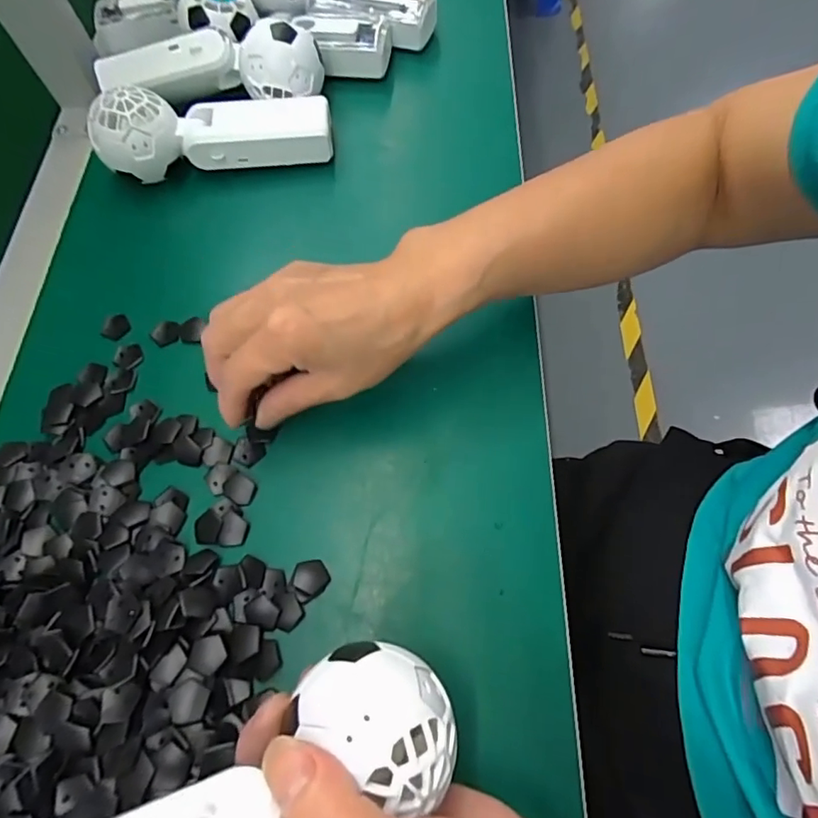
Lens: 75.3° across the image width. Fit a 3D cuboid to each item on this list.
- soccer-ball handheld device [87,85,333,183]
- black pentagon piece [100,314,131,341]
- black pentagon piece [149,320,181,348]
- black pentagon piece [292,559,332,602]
[{"bbox_3d":[-0.142,-0.204,0.393,0.165,0.062,0.047,-9,66,-2],"label":"soccer-ball handheld device"},{"bbox_3d":[-0.200,-0.055,0.362,0.016,0.005,0.019,37,72,17],"label":"black pentagon piece"},{"bbox_3d":[-0.164,-0.051,0.358,0.018,0.004,0.019,37,72,17],"label":"black pentagon piece"},{"bbox_3d":[-0.054,0.091,0.286,0.019,0.004,0.020,-34,69,-12],"label":"black pentagon piece"}]

